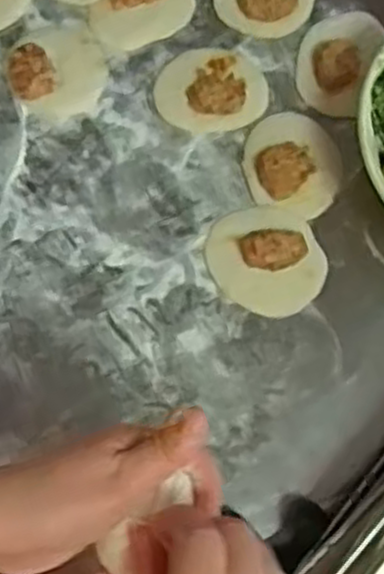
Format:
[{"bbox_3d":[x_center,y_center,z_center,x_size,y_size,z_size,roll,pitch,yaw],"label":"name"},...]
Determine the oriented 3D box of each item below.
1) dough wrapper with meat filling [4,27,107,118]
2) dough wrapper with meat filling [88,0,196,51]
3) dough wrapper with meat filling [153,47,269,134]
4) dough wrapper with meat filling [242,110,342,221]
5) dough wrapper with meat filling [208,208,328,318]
[{"bbox_3d":[-0.118,-0.192,0.677,0.083,0.028,0.082,-16,79,-3],"label":"dough wrapper with meat filling"},{"bbox_3d":[-0.045,-0.250,0.688,0.090,0.029,0.058,-33,80,-6],"label":"dough wrapper with meat filling"},{"bbox_3d":[0.016,-0.174,0.676,0.095,0.019,0.077,-8,78,-1],"label":"dough wrapper with meat filling"},{"bbox_3d":[0.087,-0.109,0.658,0.082,0.028,0.090,0,78,0],"label":"dough wrapper with meat filling"},{"bbox_3d":[0.064,-0.024,0.645,0.098,0.030,0.084,23,79,5],"label":"dough wrapper with meat filling"}]

